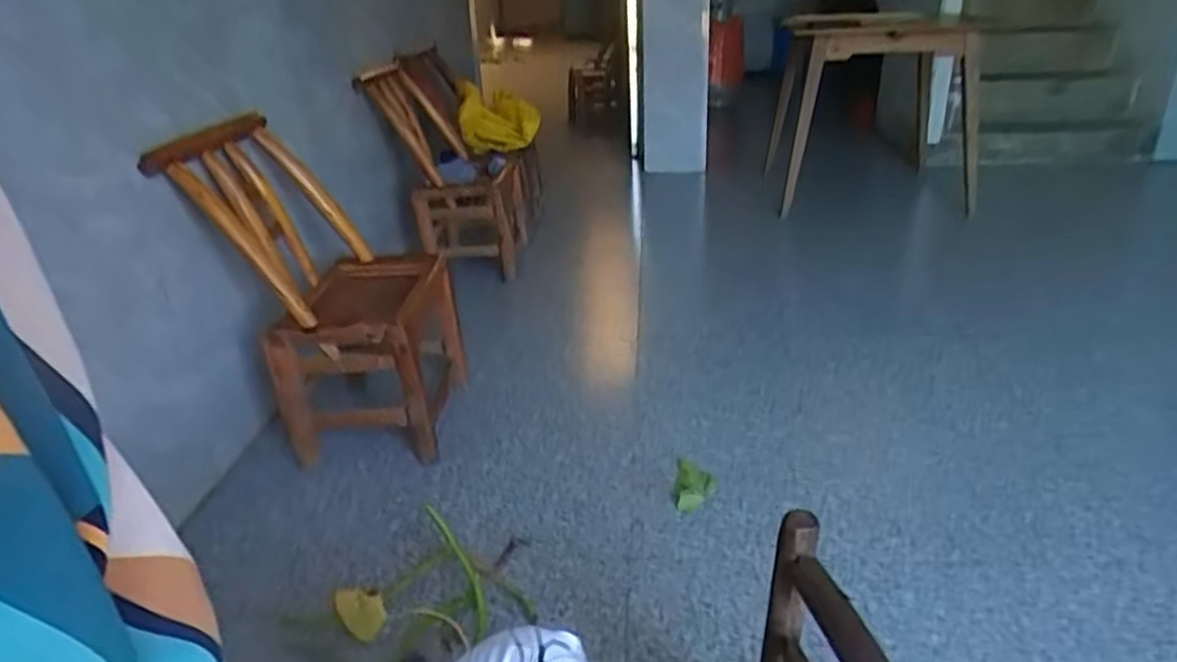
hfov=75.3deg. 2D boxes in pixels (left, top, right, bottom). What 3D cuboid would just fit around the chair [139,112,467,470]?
[{"bbox_3d":[-0.478,-0.085,1.445,0.369,0.562,0.329,0,25,8],"label":"chair"}]

